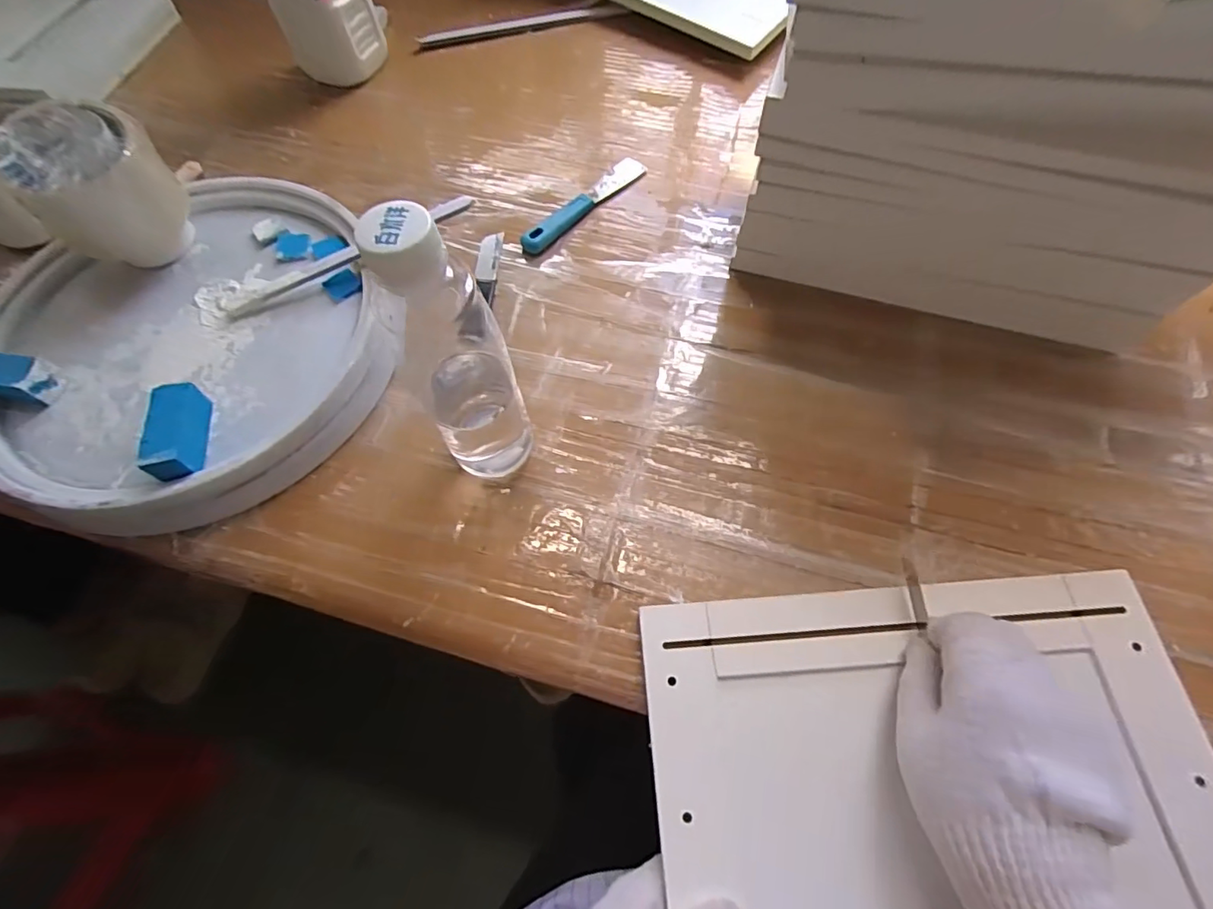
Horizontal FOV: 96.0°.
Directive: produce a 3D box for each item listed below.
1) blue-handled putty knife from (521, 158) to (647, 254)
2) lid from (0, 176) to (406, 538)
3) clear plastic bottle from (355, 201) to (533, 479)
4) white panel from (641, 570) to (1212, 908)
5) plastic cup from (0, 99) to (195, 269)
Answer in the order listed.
[{"bbox_3d":[-0.020,-0.221,0.474,0.026,0.013,0.143,39,71,19],"label":"blue-handled putty knife"},{"bbox_3d":[-0.297,-0.079,0.396,0.269,0.049,0.254,-1,64,1],"label":"lid"},{"bbox_3d":[-0.076,-0.042,0.296,0.050,0.189,0.045,-27,66,-11],"label":"clear plastic bottle"},{"bbox_3d":[0.169,0.176,0.276,0.282,0.009,0.213,-4,64,0],"label":"white panel"},{"bbox_3d":[-0.362,-0.187,0.396,0.087,0.093,0.075,1,64,2],"label":"plastic cup"}]

